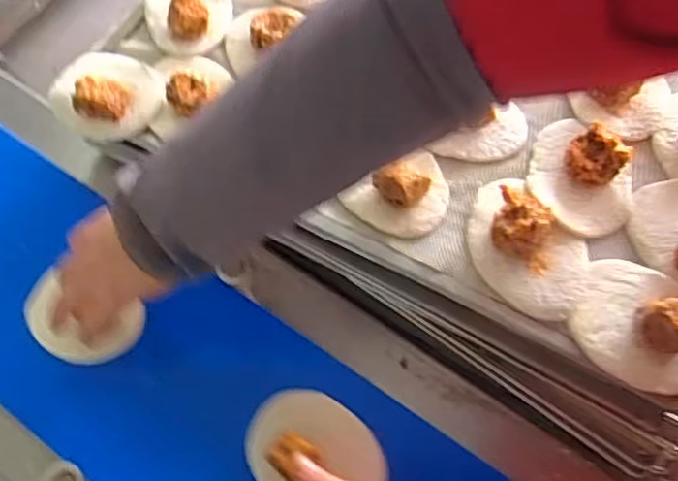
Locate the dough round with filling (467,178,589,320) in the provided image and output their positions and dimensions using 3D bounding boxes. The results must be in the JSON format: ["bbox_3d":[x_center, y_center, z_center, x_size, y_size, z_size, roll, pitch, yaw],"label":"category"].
[{"bbox_3d":[0.147,-0.003,0.504,0.094,0.040,0.103,-1,66,3],"label":"dough round with filling"}]

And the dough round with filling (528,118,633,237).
[{"bbox_3d":[0.198,-0.054,0.529,0.081,0.027,0.090,18,68,11],"label":"dough round with filling"}]

